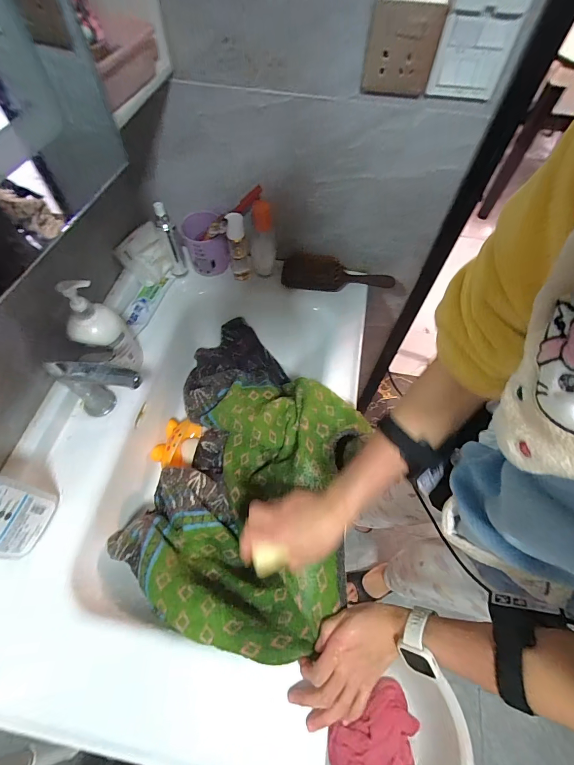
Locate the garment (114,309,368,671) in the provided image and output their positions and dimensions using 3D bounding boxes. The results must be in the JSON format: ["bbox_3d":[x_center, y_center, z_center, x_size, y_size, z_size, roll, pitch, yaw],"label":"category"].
[{"bbox_3d":[-0.058,0.113,0.582,0.337,0.144,0.512,15,60,7],"label":"garment"}]

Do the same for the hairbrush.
[{"bbox_3d":[0.108,-0.232,0.743,0.236,0.038,0.076,2,88,-2],"label":"hairbrush"}]

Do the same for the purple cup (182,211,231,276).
[{"bbox_3d":[-0.164,-0.277,0.701,0.072,0.107,0.079,-21,63,-14],"label":"purple cup"}]

